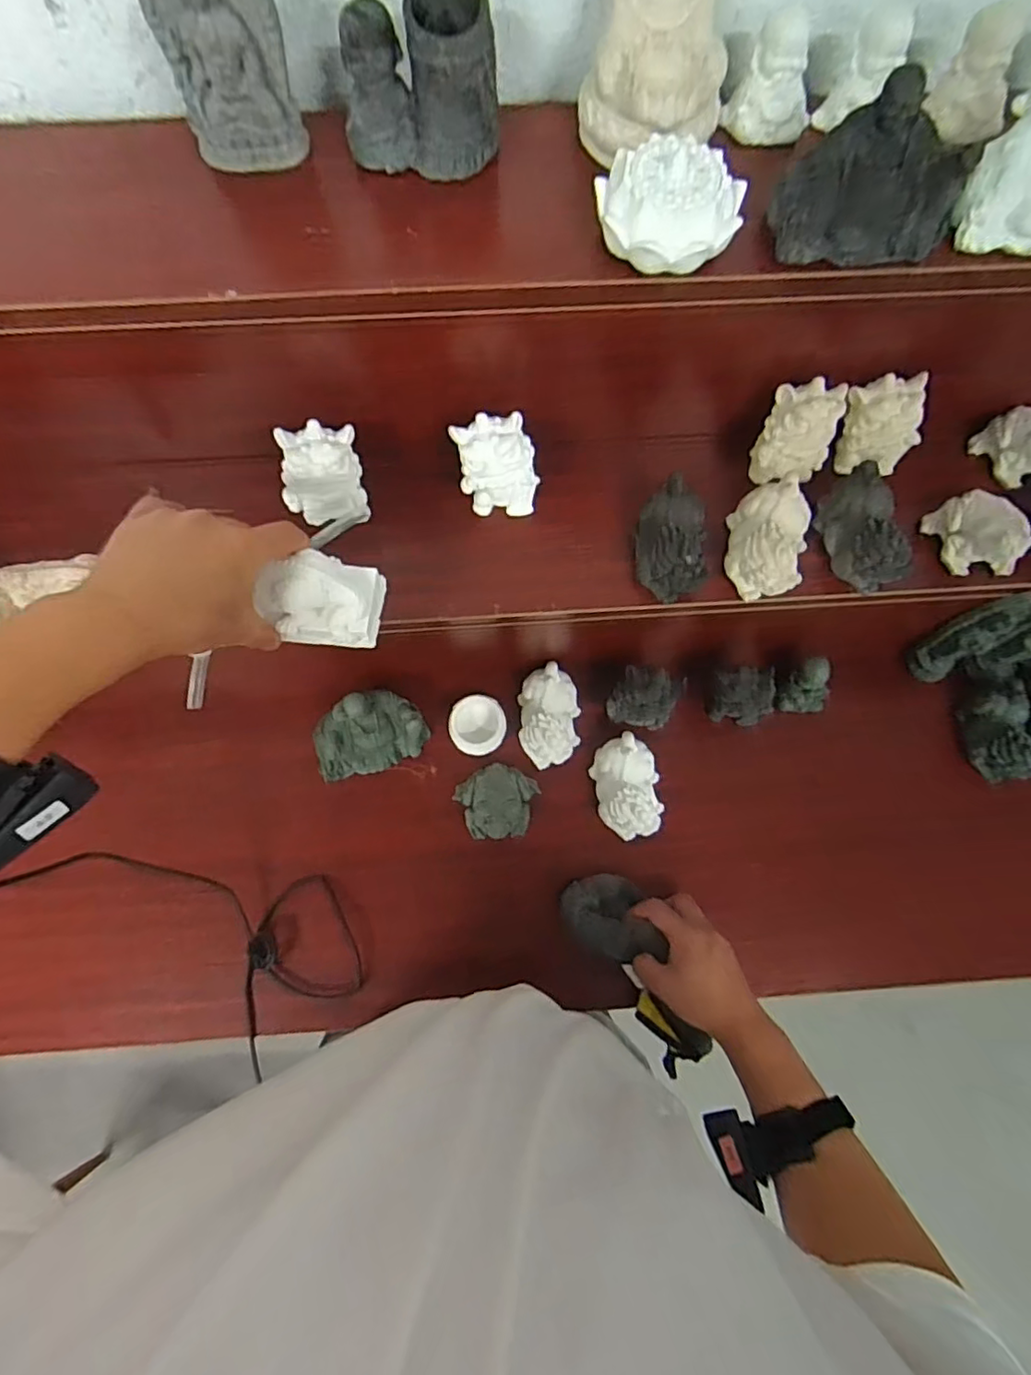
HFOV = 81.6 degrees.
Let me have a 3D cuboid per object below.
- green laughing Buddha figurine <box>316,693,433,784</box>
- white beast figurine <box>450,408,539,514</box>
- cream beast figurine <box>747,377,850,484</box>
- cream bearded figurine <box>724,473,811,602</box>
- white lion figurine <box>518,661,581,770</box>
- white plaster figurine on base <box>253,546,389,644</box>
[{"bbox_3d":[-0.176,0.055,0.702,0.137,0.078,0.080,-22,75,-7],"label":"green laughing Buddha figurine"},{"bbox_3d":[-0.019,-0.210,0.577,0.074,0.089,0.049,-6,74,-2],"label":"white beast figurine"},{"bbox_3d":[0.279,-0.249,0.594,0.072,0.091,0.054,-12,74,-4],"label":"cream beast figurine"},{"bbox_3d":[0.250,-0.145,0.579,0.075,0.054,0.109,10,74,2],"label":"cream bearded figurine"},{"bbox_3d":[0.042,0.034,0.714,0.071,0.050,0.112,-1,74,-1],"label":"white lion figurine"},{"bbox_3d":[-0.156,-0.072,0.476,0.104,0.070,0.053,15,30,-21],"label":"white plaster figurine on base"}]

